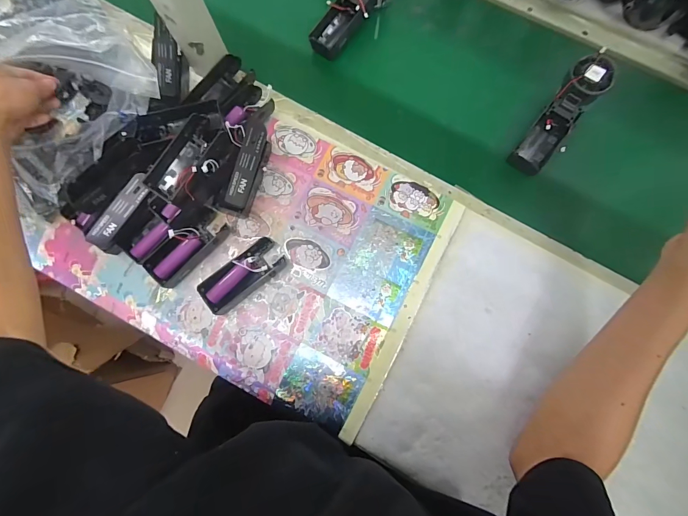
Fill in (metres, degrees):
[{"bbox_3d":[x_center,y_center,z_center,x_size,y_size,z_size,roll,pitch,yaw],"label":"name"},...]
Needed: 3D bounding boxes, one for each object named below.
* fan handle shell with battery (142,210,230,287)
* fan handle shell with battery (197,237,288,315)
[{"bbox_3d":[-0.200,-0.013,0.435,0.107,0.028,0.044,-45,80,-7],"label":"fan handle shell with battery"},{"bbox_3d":[-0.126,0.022,0.429,0.107,0.031,0.047,-38,79,-6],"label":"fan handle shell with battery"}]

